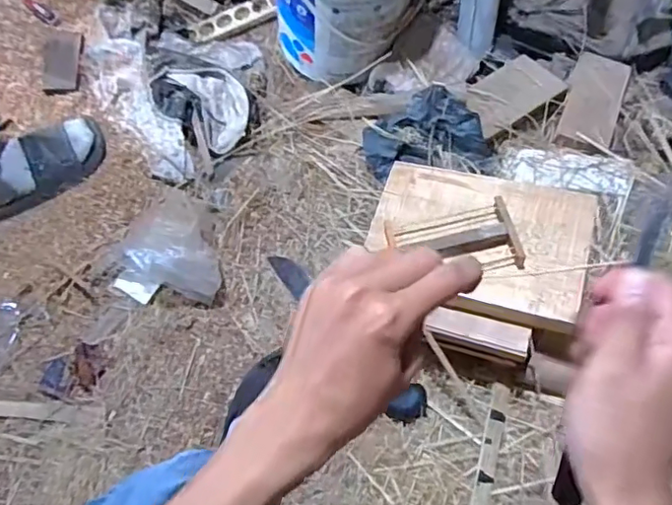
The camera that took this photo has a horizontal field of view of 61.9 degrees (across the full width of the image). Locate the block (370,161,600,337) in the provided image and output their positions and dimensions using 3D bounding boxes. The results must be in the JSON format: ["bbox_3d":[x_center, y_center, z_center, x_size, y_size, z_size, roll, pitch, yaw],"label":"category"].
[{"bbox_3d":[0.195,-0.021,0.776,0.290,0.031,0.208,15,61,13],"label":"block"}]

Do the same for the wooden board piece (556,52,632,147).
[{"bbox_3d":[0.510,-0.300,1.105,0.101,0.016,0.189,16,78,18],"label":"wooden board piece"}]

